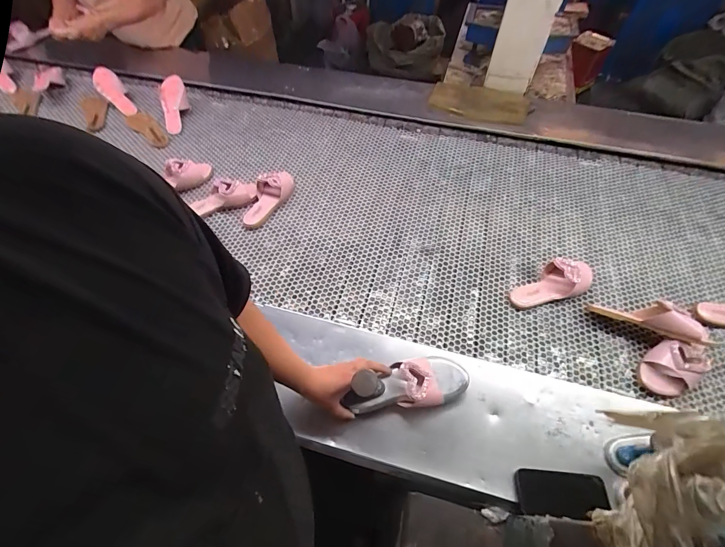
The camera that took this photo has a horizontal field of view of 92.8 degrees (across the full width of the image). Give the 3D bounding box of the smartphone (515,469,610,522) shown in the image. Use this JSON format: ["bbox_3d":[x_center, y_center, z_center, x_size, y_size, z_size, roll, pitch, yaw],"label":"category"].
[{"bbox_3d":[0.343,0.379,0.593,0.147,0.009,0.069,2,49,7],"label":"smartphone"}]

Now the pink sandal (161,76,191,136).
[{"bbox_3d":[-0.675,-0.586,1.235,0.072,0.068,0.252,-8,71,-3],"label":"pink sandal"}]

